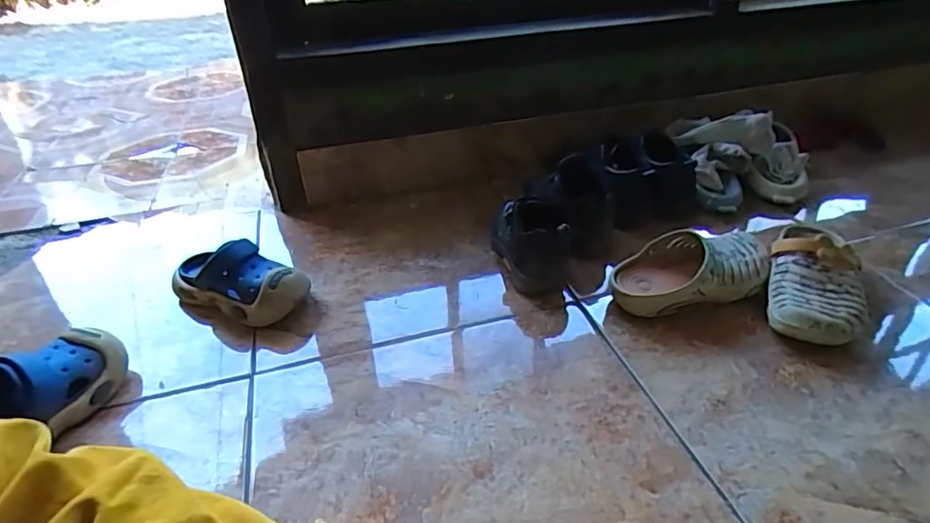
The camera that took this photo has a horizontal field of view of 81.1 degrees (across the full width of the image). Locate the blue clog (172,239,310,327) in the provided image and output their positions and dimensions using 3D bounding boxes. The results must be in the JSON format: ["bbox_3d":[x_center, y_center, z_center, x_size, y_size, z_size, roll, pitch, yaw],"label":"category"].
[{"bbox_3d":[-0.289,0.026,0.701,0.208,0.075,0.081,14,38,23],"label":"blue clog"}]

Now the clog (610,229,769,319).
[{"bbox_3d":[0.283,0.014,0.689,0.211,0.064,0.103,-8,35,-8],"label":"clog"}]

